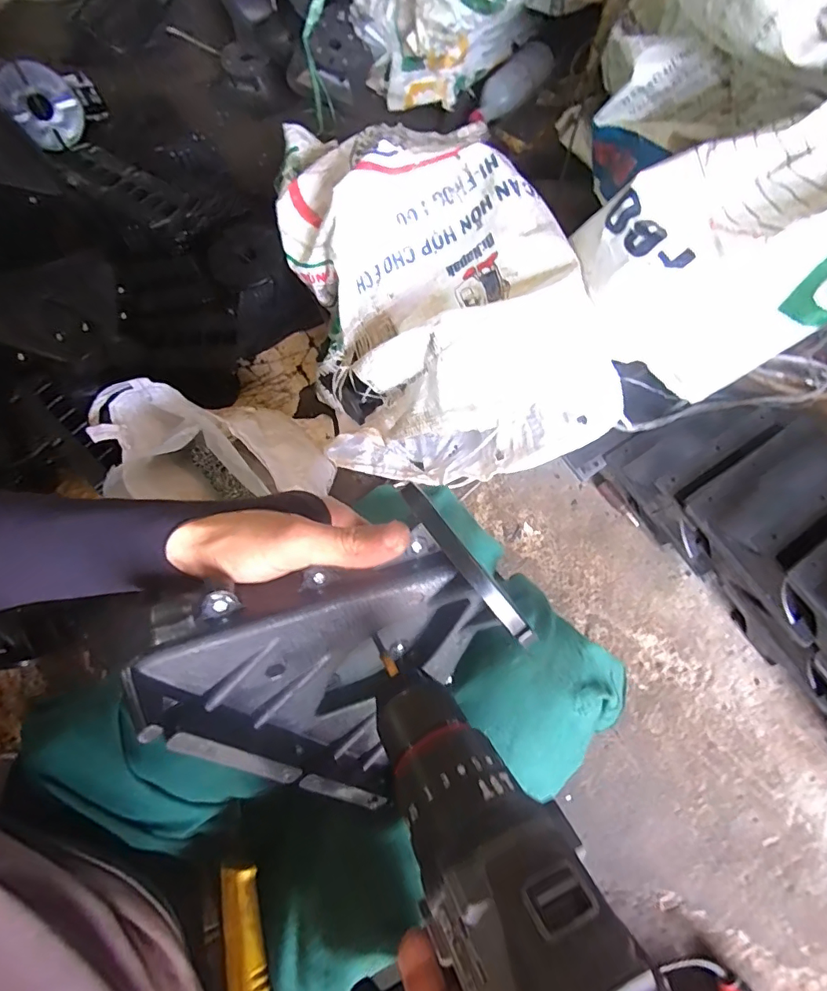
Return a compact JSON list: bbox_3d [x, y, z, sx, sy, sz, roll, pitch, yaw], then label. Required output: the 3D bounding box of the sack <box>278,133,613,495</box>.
[{"bbox_3d":[0.028,-0.330,0.784,0.407,0.236,0.614,-12,77,-3],"label":"sack"}]

